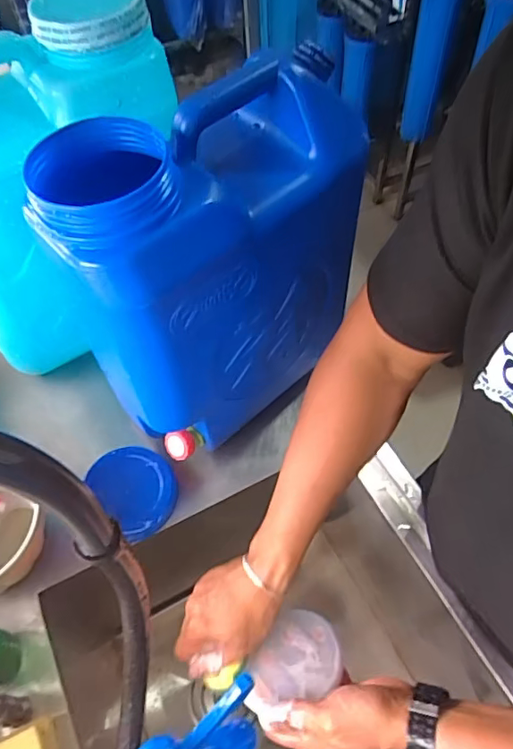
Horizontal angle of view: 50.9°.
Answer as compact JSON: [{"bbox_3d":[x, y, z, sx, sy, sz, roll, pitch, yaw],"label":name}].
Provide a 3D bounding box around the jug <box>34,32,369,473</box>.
[{"bbox_3d":[-0.034,-0.110,0.595,0.303,0.363,0.145,-34,61,-18],"label":"jug"}]

